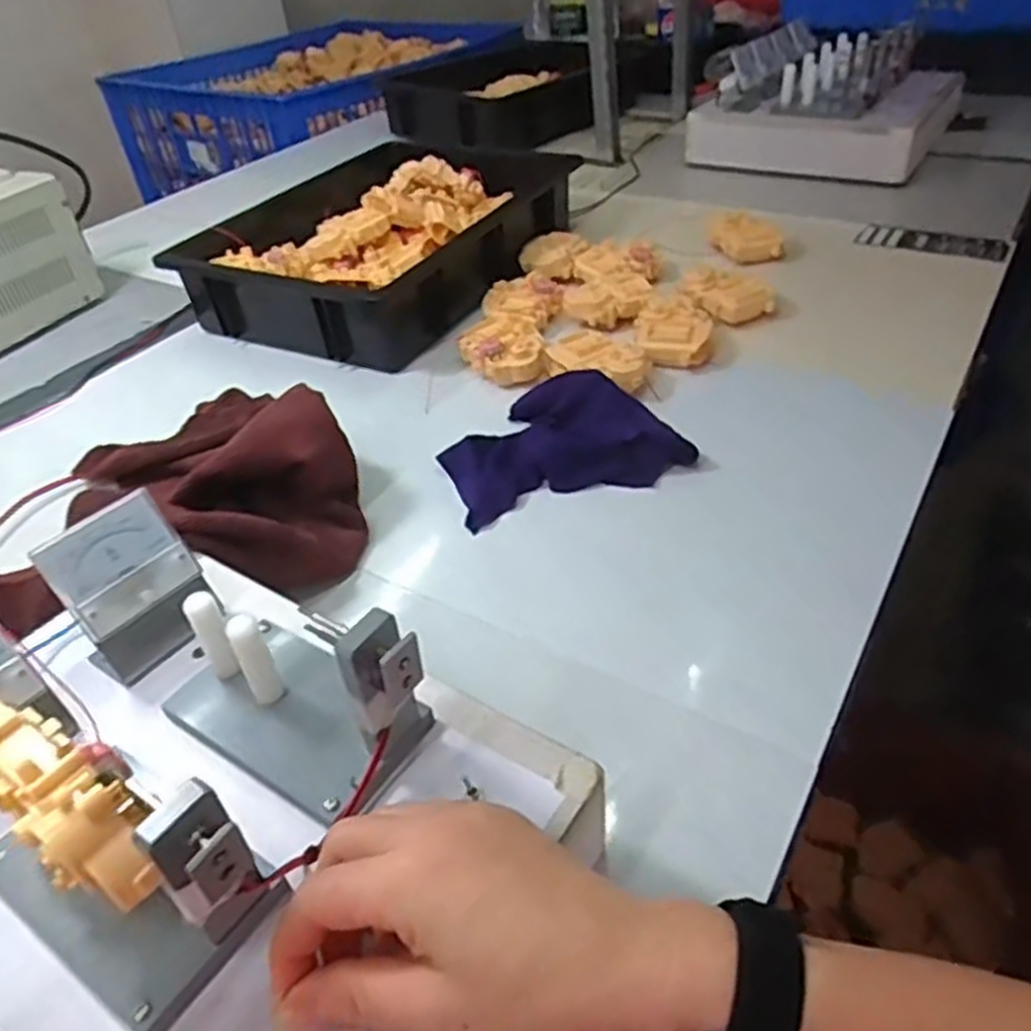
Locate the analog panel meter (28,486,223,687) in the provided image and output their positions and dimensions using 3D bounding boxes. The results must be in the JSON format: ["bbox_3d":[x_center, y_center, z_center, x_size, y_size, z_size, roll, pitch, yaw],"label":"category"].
[{"bbox_3d":[-0.200,0.037,0.413,0.051,0.066,0.067,25,49,31],"label":"analog panel meter"}]

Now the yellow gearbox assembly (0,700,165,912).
[{"bbox_3d":[-0.168,0.100,0.292,0.099,0.031,0.037,25,49,30],"label":"yellow gearbox assembly"}]

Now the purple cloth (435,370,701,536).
[{"bbox_3d":[0.034,-0.063,0.650,0.187,0.034,0.133,-19,42,-16],"label":"purple cloth"}]

